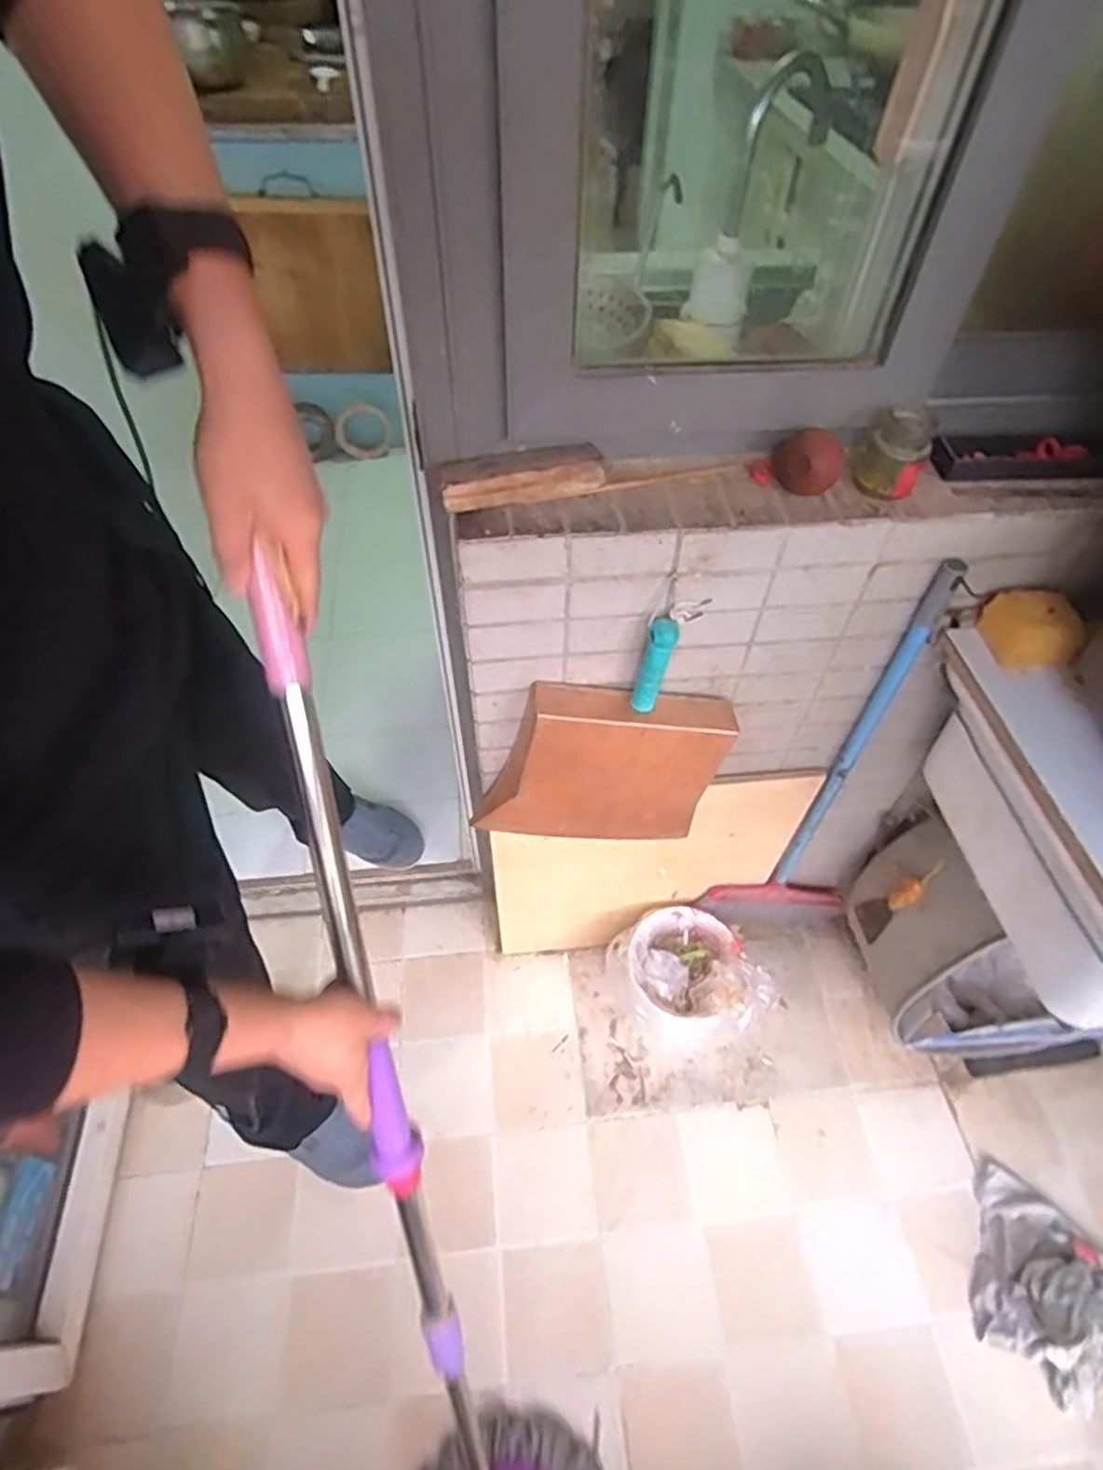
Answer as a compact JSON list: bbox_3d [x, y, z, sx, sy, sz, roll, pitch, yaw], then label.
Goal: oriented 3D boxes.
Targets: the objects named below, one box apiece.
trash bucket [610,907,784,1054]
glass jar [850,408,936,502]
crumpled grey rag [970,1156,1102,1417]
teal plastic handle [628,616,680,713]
[{"bbox_3d":[0.213,0.420,1.192,0.204,0.205,0.235,-27,58,-20],"label":"trash bucket"},{"bbox_3d":[0.306,-0.254,0.640,0.059,0.063,0.051,22,55,15],"label":"glass jar"},{"bbox_3d":[0.699,0.771,1.000,0.220,0.068,0.229,34,59,23],"label":"crumpled grey rag"},{"bbox_3d":[0.103,-0.068,0.724,0.032,0.112,0.029,14,53,10],"label":"teal plastic handle"}]

